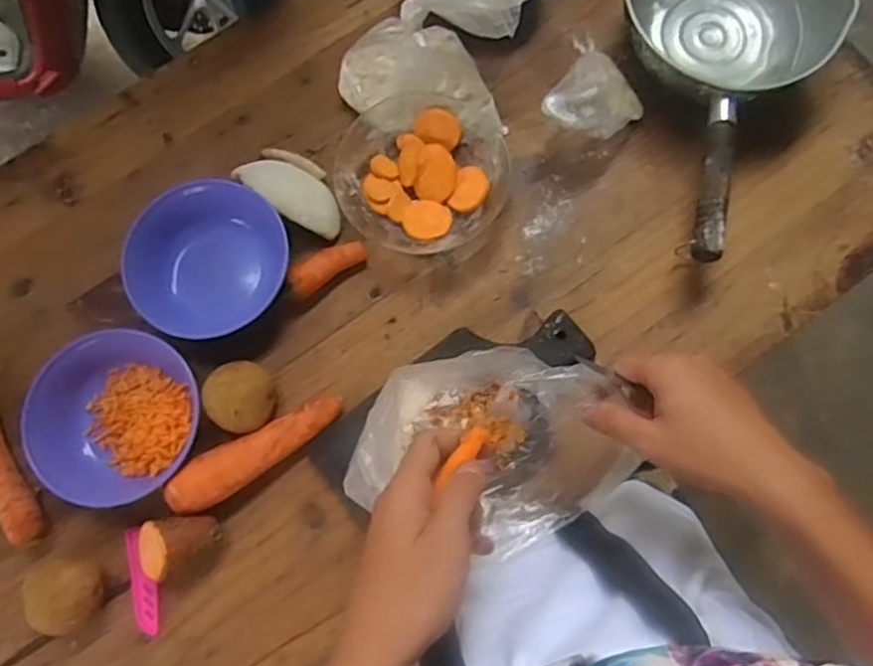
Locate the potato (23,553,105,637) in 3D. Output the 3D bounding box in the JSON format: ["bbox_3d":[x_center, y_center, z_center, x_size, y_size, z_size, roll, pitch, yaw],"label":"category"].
[{"bbox_3d":[-0.304,0.214,0.551,0.049,0.046,0.060,-17,80,-3],"label":"potato"}]

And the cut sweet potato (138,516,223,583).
[{"bbox_3d":[-0.217,0.177,0.557,0.067,0.042,0.046,-9,80,-2],"label":"cut sweet potato"}]

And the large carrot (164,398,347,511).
[{"bbox_3d":[-0.154,0.101,0.576,0.158,0.041,0.042,-33,81,-5],"label":"large carrot"}]

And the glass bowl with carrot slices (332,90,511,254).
[{"bbox_3d":[-0.014,-0.150,0.638,0.156,0.035,0.152,0,80,0],"label":"glass bowl with carrot slices"}]

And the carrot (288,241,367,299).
[{"bbox_3d":[-0.100,-0.061,0.618,0.074,0.025,0.029,-32,81,-5],"label":"carrot"}]

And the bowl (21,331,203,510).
[{"bbox_3d":[-0.275,0.074,0.579,0.130,0.058,0.142,0,80,0],"label":"bowl"}]

